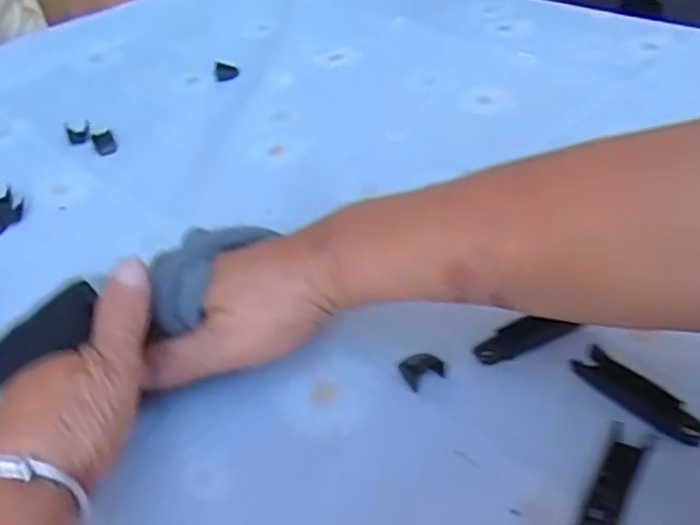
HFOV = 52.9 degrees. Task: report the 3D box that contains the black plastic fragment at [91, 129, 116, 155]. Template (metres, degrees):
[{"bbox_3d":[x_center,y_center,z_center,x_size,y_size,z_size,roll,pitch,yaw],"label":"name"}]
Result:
[{"bbox_3d":[-0.202,-0.098,0.579,0.017,0.006,0.033,-19,41,-15],"label":"black plastic fragment"}]

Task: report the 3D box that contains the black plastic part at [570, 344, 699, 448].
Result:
[{"bbox_3d":[0.134,0.061,0.324,0.016,0.006,0.063,-31,46,-27],"label":"black plastic part"}]

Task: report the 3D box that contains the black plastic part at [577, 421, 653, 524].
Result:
[{"bbox_3d":[0.107,0.094,0.291,0.015,0.004,0.065,20,46,28],"label":"black plastic part"}]

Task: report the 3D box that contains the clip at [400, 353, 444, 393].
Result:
[{"bbox_3d":[0.036,0.052,0.351,0.021,0.007,0.020,-10,40,-3],"label":"clip"}]

